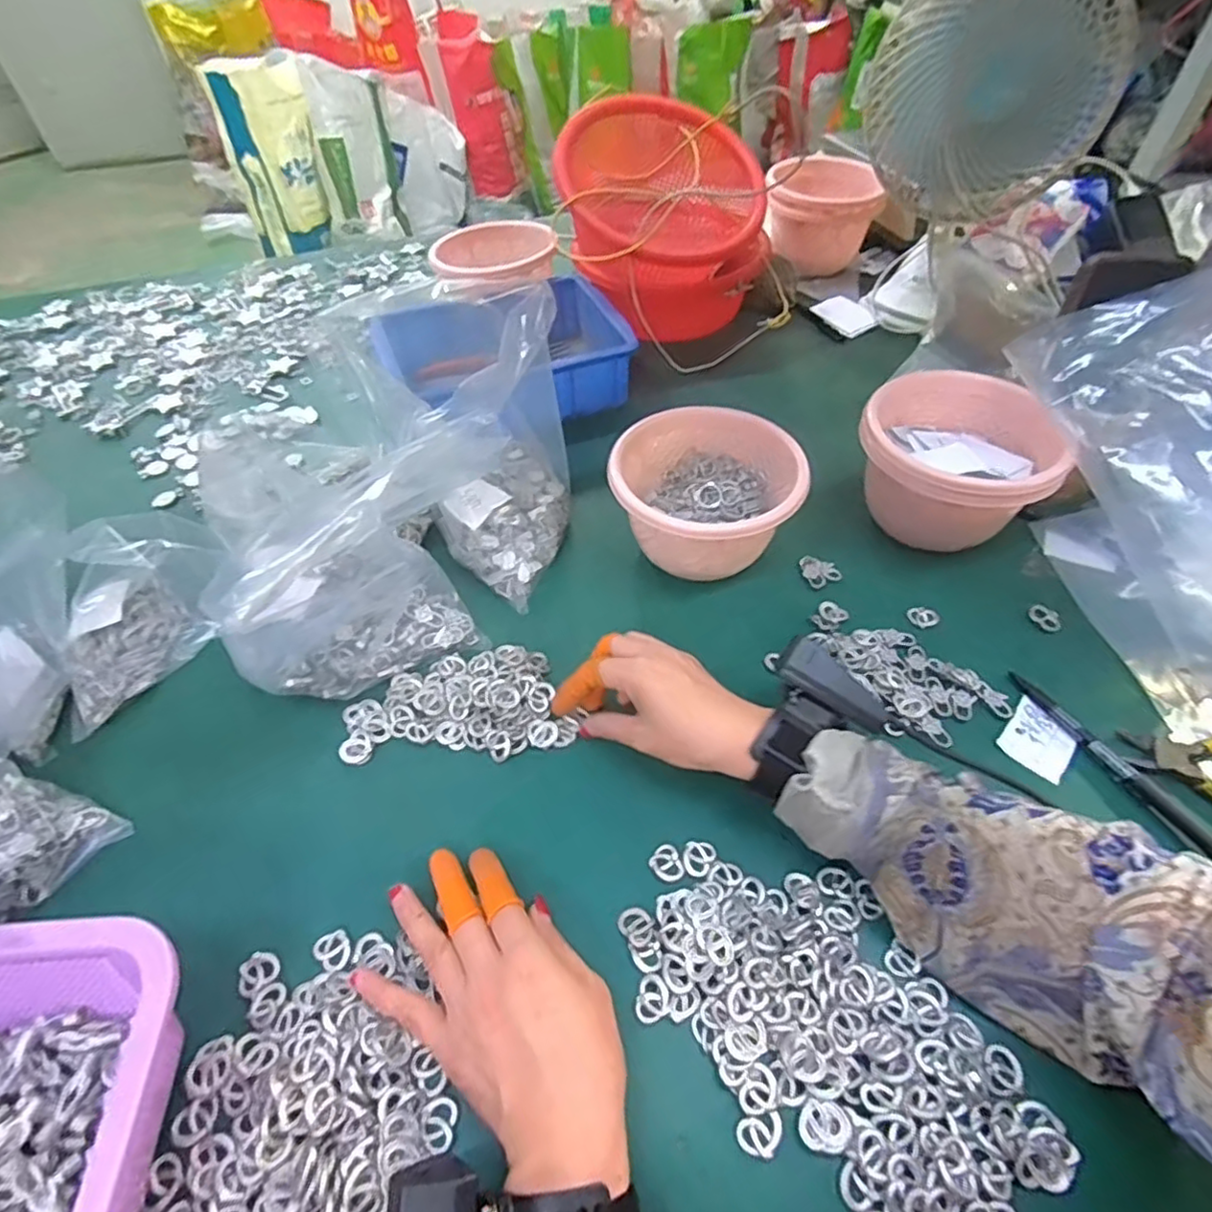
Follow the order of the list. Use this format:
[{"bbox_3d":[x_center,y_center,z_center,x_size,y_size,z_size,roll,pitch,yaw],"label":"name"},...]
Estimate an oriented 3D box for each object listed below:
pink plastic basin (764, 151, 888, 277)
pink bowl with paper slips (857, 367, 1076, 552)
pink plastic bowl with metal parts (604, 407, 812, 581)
[{"bbox_3d":[0.278,-0.520,0.873,0.147,0.096,0.131,-4,50,-2],"label":"pink plastic basin"},{"bbox_3d":[0.282,-0.113,0.544,0.144,0.095,0.148,-1,50,1],"label":"pink bowl with paper slips"},{"bbox_3d":[0.079,-0.086,0.532,0.142,0.088,0.128,5,50,5],"label":"pink plastic bowl with metal parts"}]

